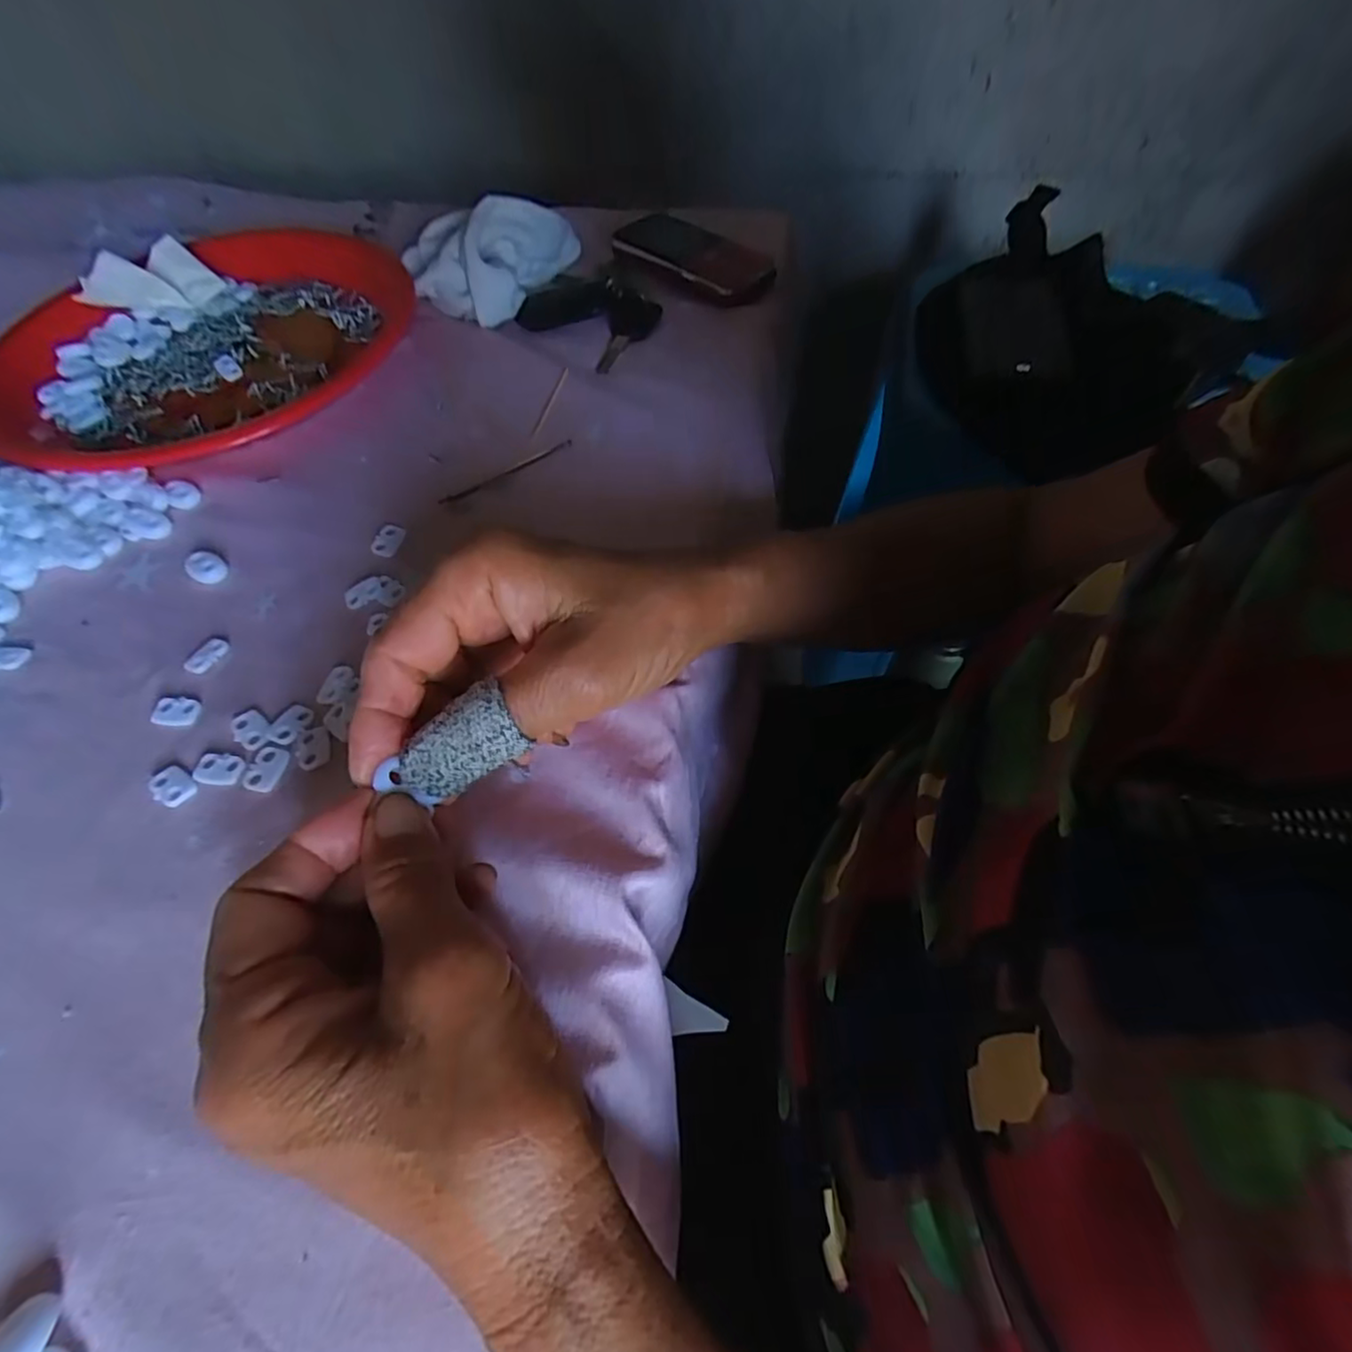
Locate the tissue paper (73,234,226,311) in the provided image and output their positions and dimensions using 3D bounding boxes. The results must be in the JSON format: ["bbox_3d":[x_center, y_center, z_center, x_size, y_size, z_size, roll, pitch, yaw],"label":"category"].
[{"bbox_3d":[-0.352,-0.265,0.427,0.037,0.042,0.074,36,65,23],"label":"tissue paper"}]

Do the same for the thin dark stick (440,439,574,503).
[{"bbox_3d":[-0.091,-0.110,0.346,0.078,0.004,0.006,-31,61,-16],"label":"thin dark stick"}]

